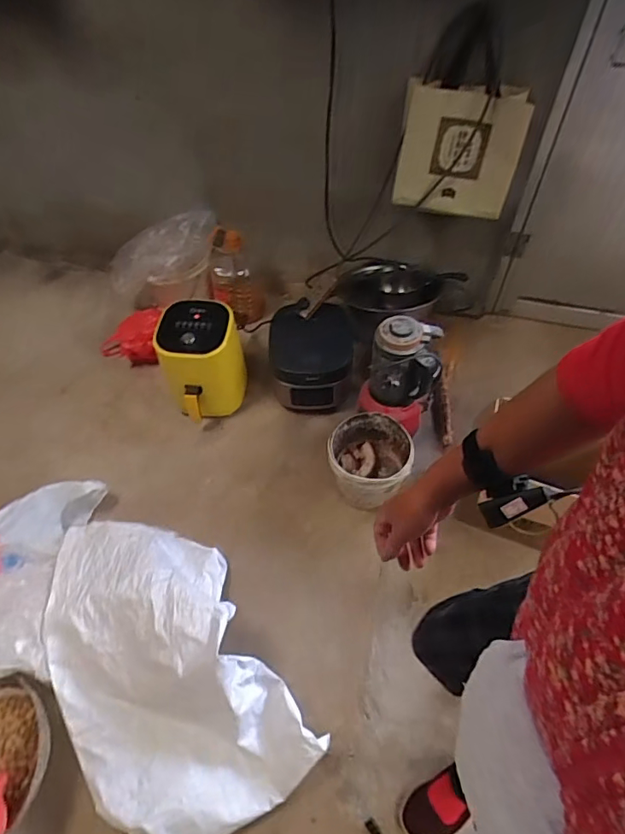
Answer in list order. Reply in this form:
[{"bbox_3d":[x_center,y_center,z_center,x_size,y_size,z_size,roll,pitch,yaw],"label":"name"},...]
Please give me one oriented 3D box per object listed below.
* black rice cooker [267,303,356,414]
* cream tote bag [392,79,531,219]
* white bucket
[{"bbox_3d":[-0.003,-0.172,1.567,0.243,0.223,0.234,-5,56,-1],"label":"black rice cooker"},{"bbox_3d":[0.369,-0.661,1.290,0.291,0.311,0.081,8,57,7],"label":"cream tote bag"},{"bbox_3d":[0.147,0.124,1.366,0.201,0.206,0.217,-1,56,1],"label":"white bucket"}]

